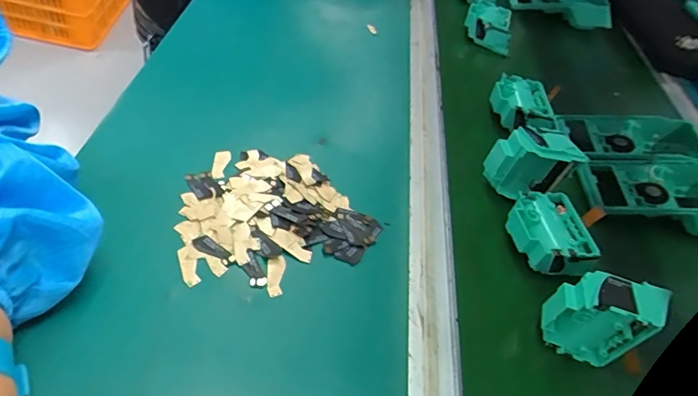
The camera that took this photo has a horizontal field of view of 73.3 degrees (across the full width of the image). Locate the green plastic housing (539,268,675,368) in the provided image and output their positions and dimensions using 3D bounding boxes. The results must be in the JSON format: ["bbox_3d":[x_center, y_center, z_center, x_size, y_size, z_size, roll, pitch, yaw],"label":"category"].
[{"bbox_3d":[0.199,0.098,0.376,0.080,0.078,0.035,11,43,8],"label":"green plastic housing"}]

